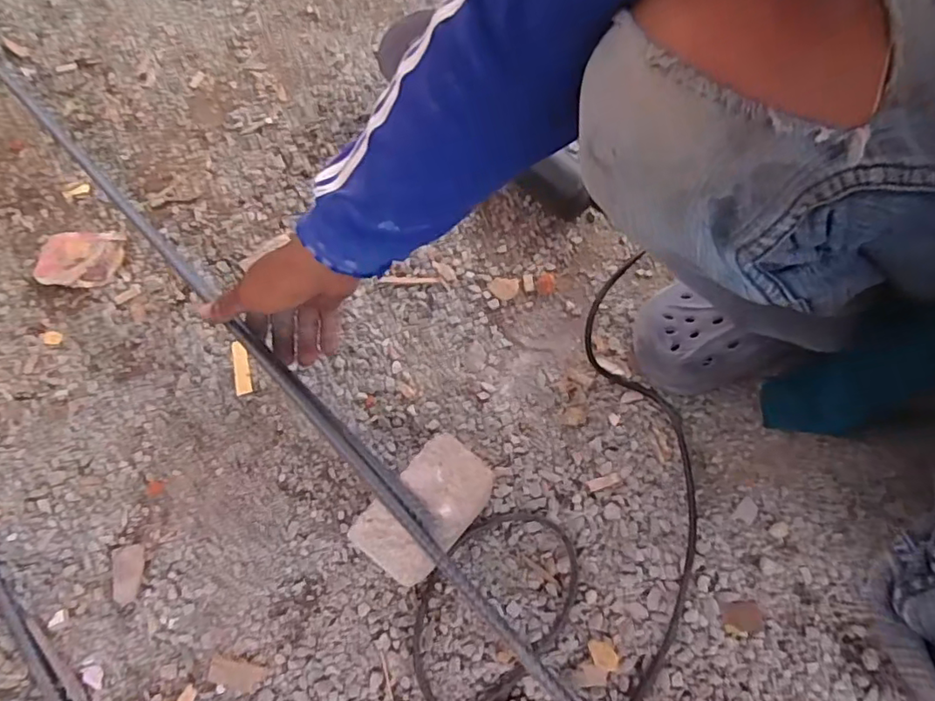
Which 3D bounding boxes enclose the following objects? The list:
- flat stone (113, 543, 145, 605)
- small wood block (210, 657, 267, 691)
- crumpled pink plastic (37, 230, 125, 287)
[{"bbox_3d":[-0.292,0.191,0.490,0.026,0.004,0.047,-12,67,-5],"label":"flat stone"},{"bbox_3d":[-0.185,0.258,0.455,0.044,0.004,0.018,10,67,4],"label":"small wood block"},{"bbox_3d":[-0.425,-0.102,0.625,0.089,0.011,0.069,0,67,0],"label":"crumpled pink plastic"}]

